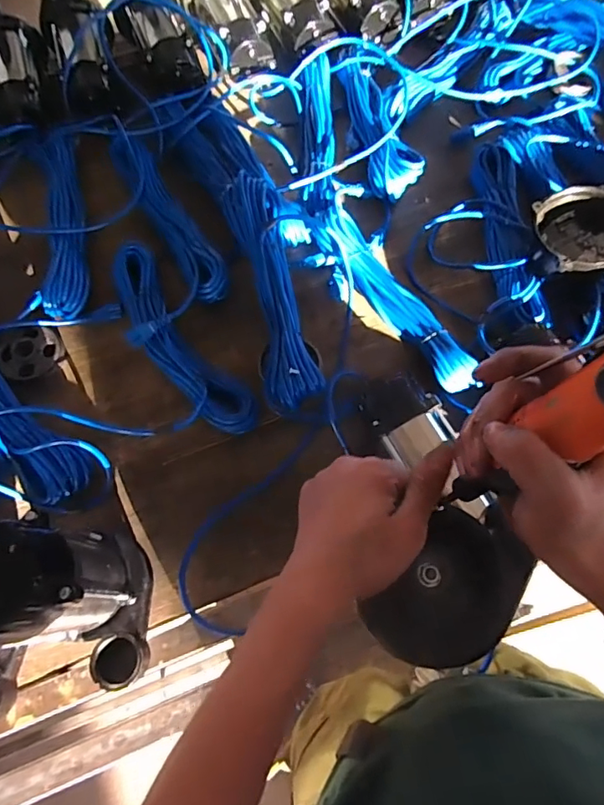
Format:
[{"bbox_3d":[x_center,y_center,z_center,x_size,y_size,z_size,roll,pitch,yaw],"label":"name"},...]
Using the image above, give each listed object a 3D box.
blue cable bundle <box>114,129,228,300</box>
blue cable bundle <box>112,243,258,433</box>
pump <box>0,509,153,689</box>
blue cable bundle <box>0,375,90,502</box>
[{"bbox_3d":[-0.208,-0.293,0.770,0.063,0.043,0.343,-29,70,-10],"label":"blue cable bundle"},{"bbox_3d":[-0.180,-0.087,0.695,0.105,0.062,0.338,-33,71,-11],"label":"blue cable bundle"},{"bbox_3d":[-0.217,0.187,0.444,0.097,0.219,0.152,-15,69,-5],"label":"pump"},{"bbox_3d":[-0.399,-0.008,0.654,0.079,0.062,0.335,-40,73,-14],"label":"blue cable bundle"}]

